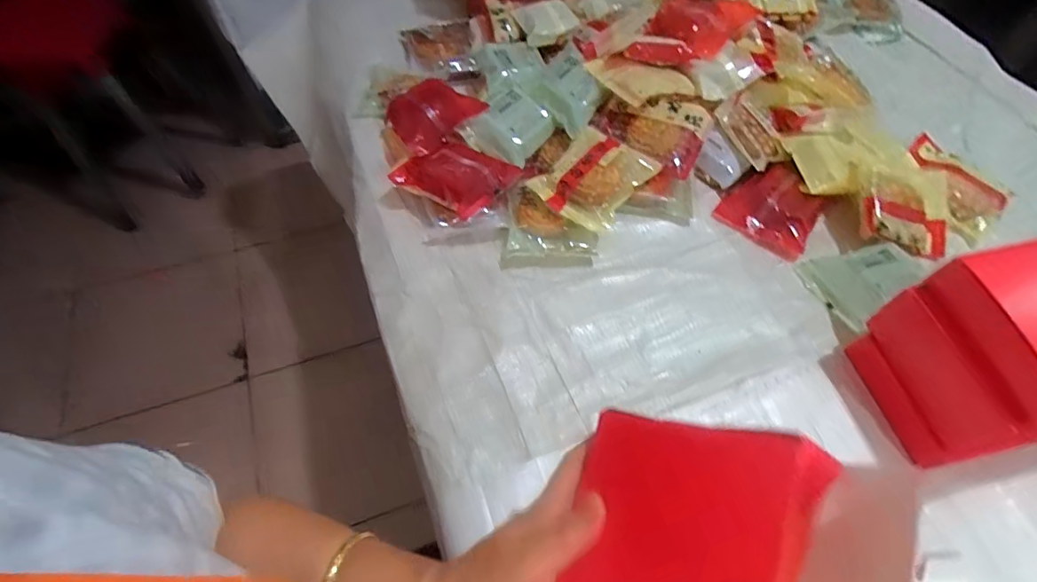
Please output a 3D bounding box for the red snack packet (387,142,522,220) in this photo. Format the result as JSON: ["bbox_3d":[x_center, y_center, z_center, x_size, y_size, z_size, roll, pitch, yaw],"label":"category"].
[{"bbox_3d":[-0.080,-0.149,0.637,0.137,0.029,0.094,29,62,16],"label":"red snack packet"}]

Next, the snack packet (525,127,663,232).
[{"bbox_3d":[0.091,-0.138,0.636,0.117,0.049,0.125,37,66,22],"label":"snack packet"}]

